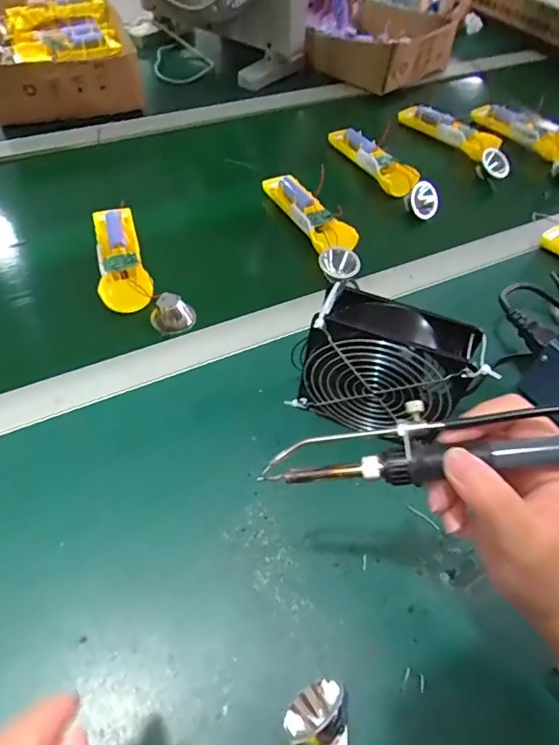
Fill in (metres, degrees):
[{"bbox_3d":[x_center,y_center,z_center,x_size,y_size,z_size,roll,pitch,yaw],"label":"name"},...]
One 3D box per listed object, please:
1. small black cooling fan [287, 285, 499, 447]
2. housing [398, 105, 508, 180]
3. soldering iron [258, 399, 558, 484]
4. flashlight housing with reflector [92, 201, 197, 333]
[{"bbox_3d":[0.083,0.001,0.400,0.132,0.123,0.058,24,56,13],"label":"small black cooling fan"},{"bbox_3d":[0.271,-0.367,0.754,0.055,0.038,0.218,-30,61,-23],"label":"housing"},{"bbox_3d":[0.090,0.035,0.241,0.205,0.021,0.031,-6,51,18],"label":"soldering iron"},{"bbox_3d":[-0.167,-0.115,0.535,0.073,0.034,0.189,-24,59,-21],"label":"flashlight housing with reflector"}]

